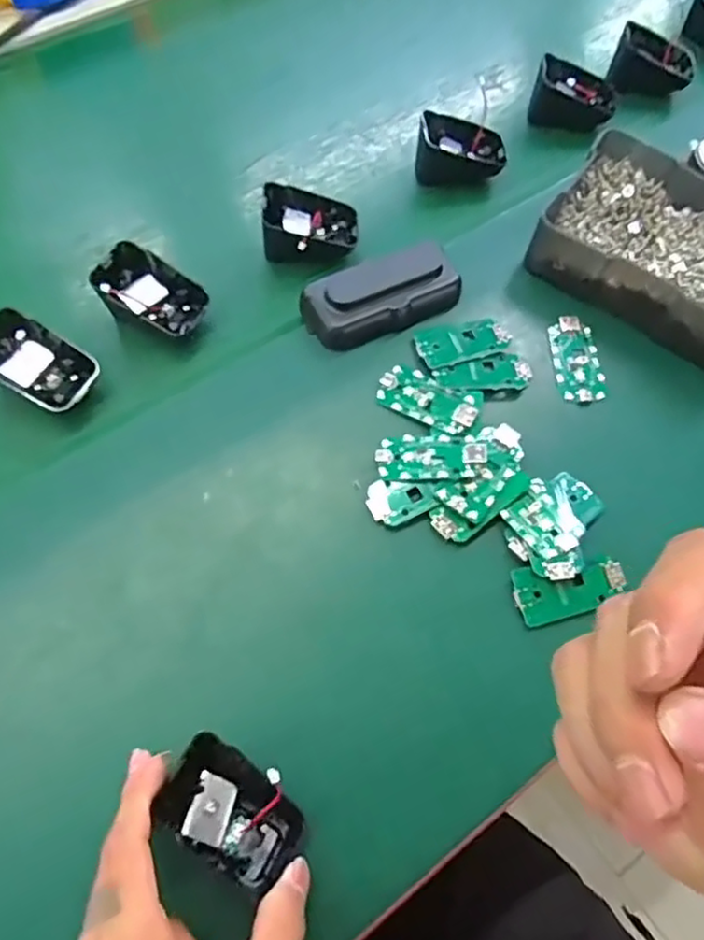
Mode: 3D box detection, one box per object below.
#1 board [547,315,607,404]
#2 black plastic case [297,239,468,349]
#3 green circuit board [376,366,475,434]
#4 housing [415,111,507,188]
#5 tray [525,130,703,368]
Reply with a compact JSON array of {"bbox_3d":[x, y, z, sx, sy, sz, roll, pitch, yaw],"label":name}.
[{"bbox_3d":[0.150,-0.075,0.438,0.030,0.009,0.068,-6,65,-1],"label":"board"},{"bbox_3d":[0.020,-0.119,0.435,0.105,0.023,0.052,-23,67,-8],"label":"black plastic case"},{"bbox_3d":[0.047,-0.045,0.409,0.062,0.008,0.032,27,69,14],"label":"green circuit board"},{"bbox_3d":[0.087,-0.251,0.507,0.073,0.034,0.043,1,66,-1],"label":"housing"},{"bbox_3d":[0.223,-0.159,0.459,0.160,0.047,0.135,31,69,11],"label":"tray"}]

